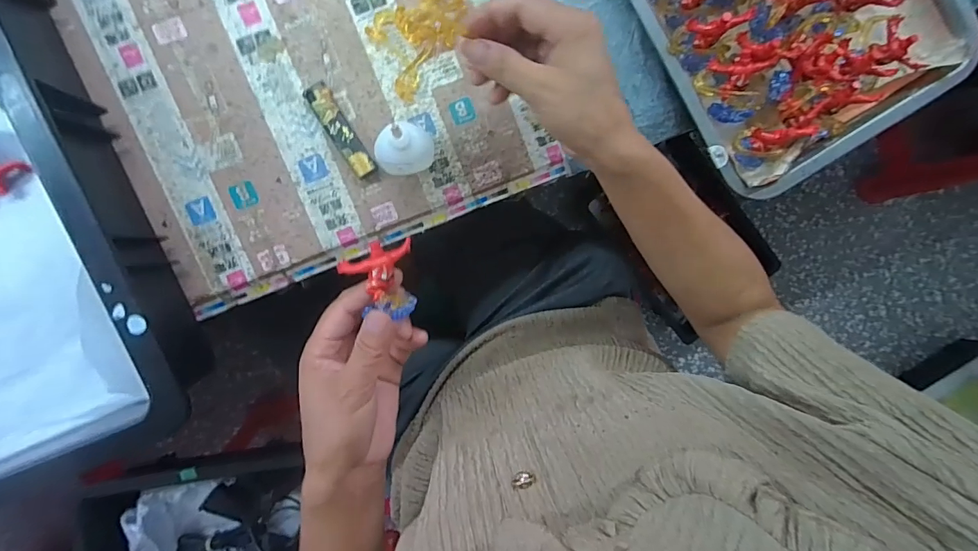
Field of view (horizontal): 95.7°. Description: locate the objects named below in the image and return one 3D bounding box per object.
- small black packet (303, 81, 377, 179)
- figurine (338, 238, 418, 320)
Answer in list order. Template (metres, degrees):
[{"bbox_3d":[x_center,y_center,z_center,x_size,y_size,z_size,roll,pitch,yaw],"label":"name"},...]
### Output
[{"bbox_3d":[-0.120,-0.118,0.359,0.019,0.014,0.082,-32,99,-2],"label":"small black packet"},{"bbox_3d":[-0.074,0.004,0.300,0.045,0.021,0.052,-6,97,-6],"label":"figurine"}]

